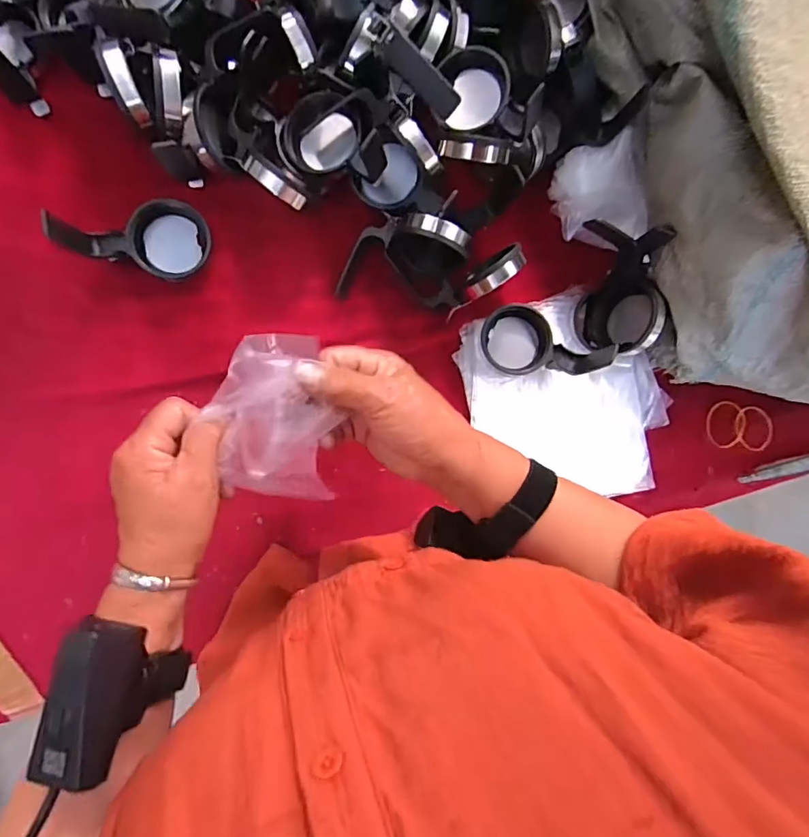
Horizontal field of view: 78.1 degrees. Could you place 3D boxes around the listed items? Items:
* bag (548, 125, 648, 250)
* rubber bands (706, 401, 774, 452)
[{"bbox_3d":[0.199,-0.226,0.498,0.093,0.039,0.102,6,90,-8],"label":"bag"},{"bbox_3d":[0.379,0.010,0.563,0.080,0.007,0.052,12,89,-8],"label":"rubber bands"}]

